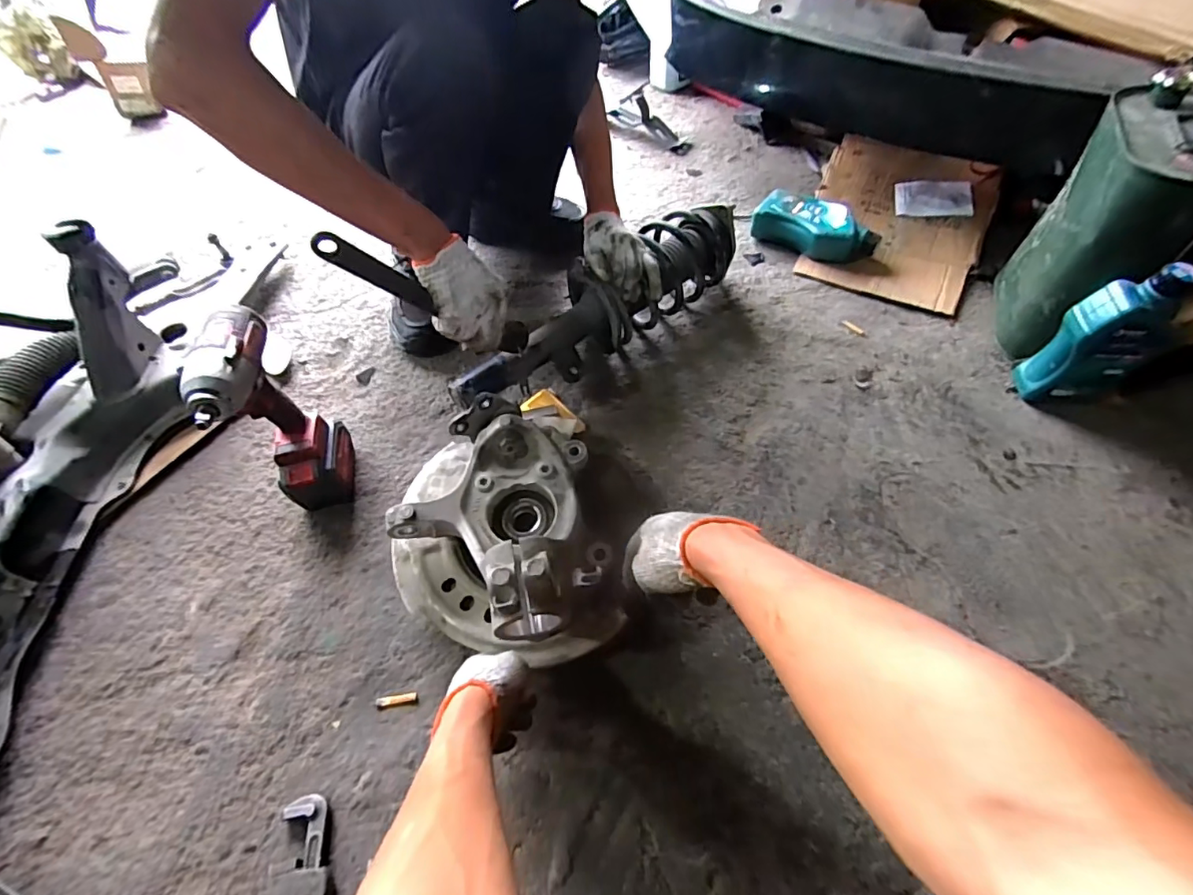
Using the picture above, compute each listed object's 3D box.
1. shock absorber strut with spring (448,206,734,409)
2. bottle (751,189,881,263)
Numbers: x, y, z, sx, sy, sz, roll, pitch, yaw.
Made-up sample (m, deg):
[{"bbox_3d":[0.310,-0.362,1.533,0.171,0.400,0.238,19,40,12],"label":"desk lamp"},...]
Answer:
[{"bbox_3d":[0.003,-0.214,0.854,0.538,0.144,0.138,-36,62,-19],"label":"shock absorber strut with spring"},{"bbox_3d":[0.419,-0.419,1.009,0.224,0.066,0.102,29,62,20],"label":"bottle"}]

